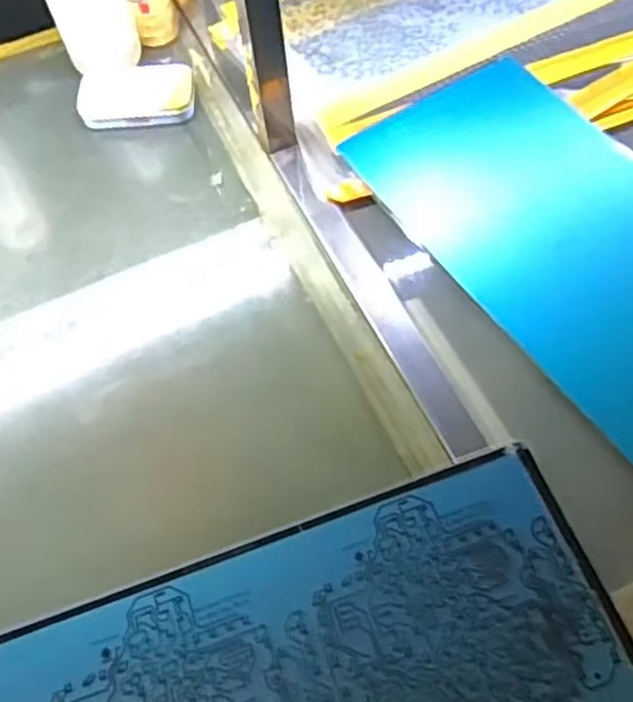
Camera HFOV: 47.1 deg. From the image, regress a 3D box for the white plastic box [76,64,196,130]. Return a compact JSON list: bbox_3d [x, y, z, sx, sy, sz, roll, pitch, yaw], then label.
[{"bbox_3d":[-0.180,-0.254,0.731,0.112,0.026,0.062,-7,59,0],"label":"white plastic box"}]

